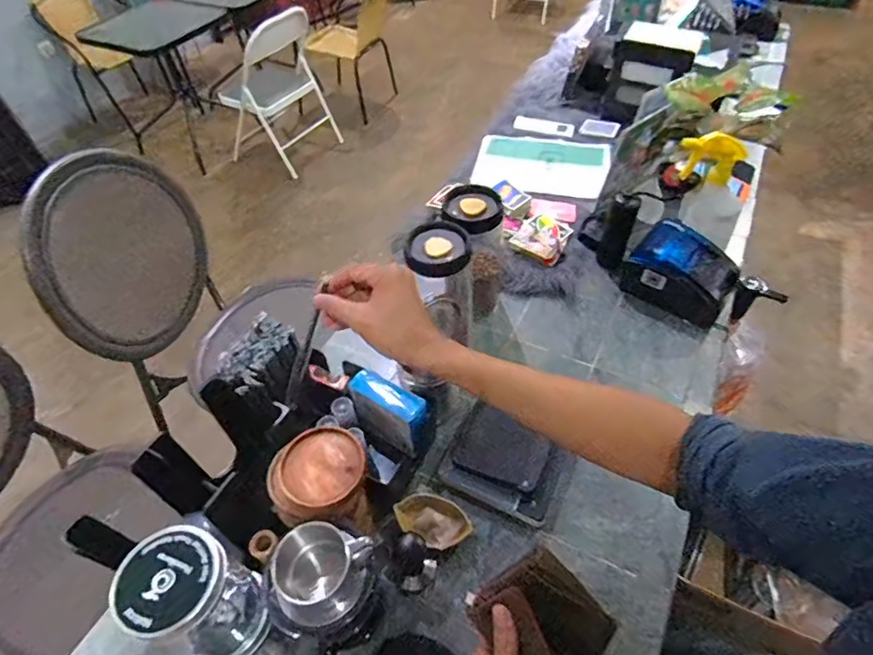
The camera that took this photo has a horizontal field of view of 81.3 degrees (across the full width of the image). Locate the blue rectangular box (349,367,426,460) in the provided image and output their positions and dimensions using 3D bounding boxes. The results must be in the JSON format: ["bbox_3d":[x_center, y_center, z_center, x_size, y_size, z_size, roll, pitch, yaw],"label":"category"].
[{"bbox_3d":[-0.070,0.123,0.743,0.119,0.092,0.052,23,55,21],"label":"blue rectangular box"}]

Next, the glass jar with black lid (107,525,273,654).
[{"bbox_3d":[-0.223,0.259,0.488,0.095,0.154,0.081,32,59,26],"label":"glass jar with black lid"}]

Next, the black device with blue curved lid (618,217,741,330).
[{"bbox_3d":[0.442,-0.101,0.914,0.171,0.107,0.120,29,57,24],"label":"black device with blue curved lid"}]

